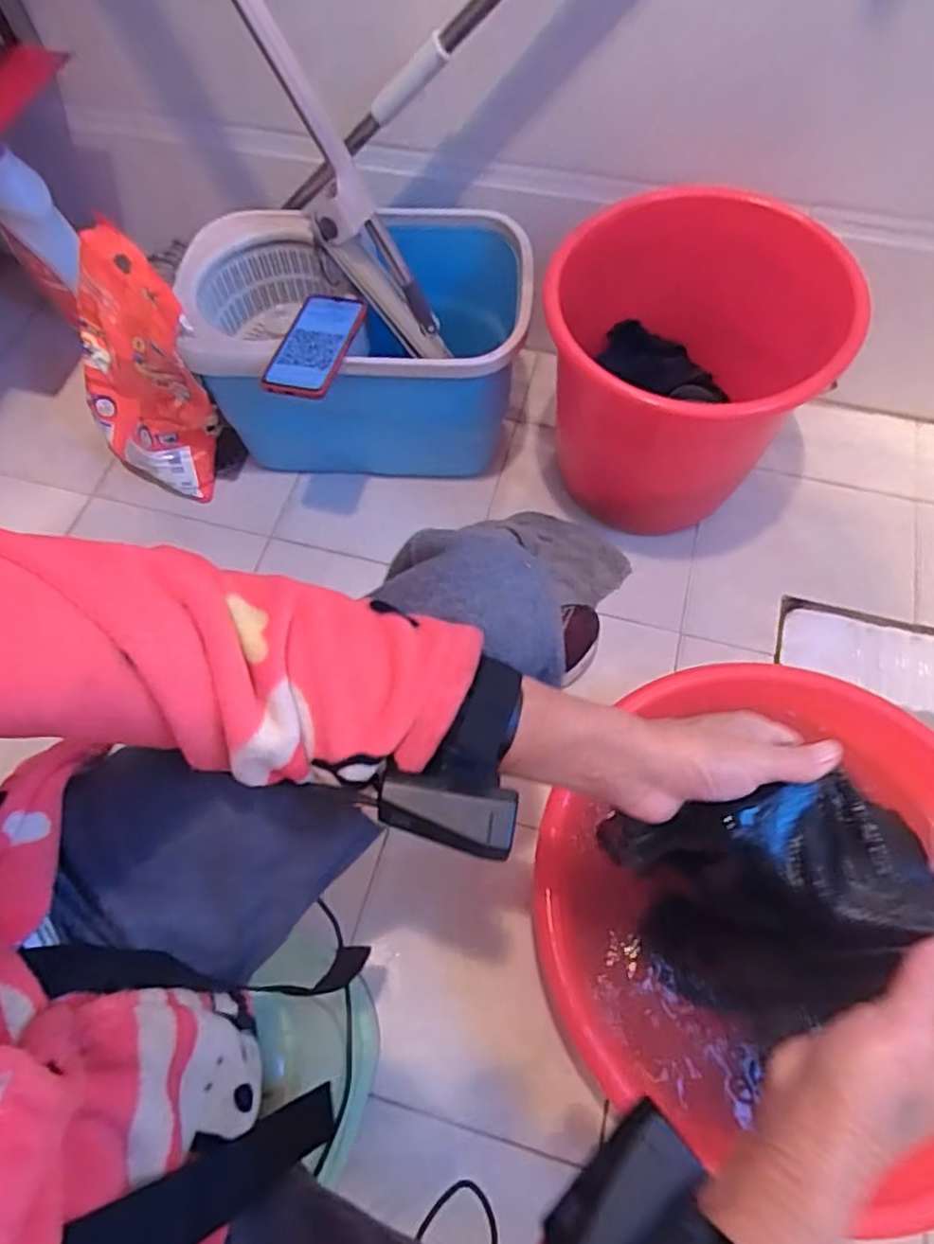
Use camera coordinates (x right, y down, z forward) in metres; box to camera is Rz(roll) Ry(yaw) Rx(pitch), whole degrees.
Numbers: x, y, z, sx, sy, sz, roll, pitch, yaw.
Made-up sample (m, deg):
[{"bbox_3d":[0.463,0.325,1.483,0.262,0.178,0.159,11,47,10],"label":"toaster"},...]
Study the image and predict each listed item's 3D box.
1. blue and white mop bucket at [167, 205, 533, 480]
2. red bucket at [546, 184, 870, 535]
[{"bbox_3d":[-0.143,-0.369,0.943,0.455,0.266,0.343,-7,64,-1],"label":"blue and white mop bucket"},{"bbox_3d":[0.276,-0.298,0.882,0.297,0.343,0.322,-1,65,2],"label":"red bucket"}]

